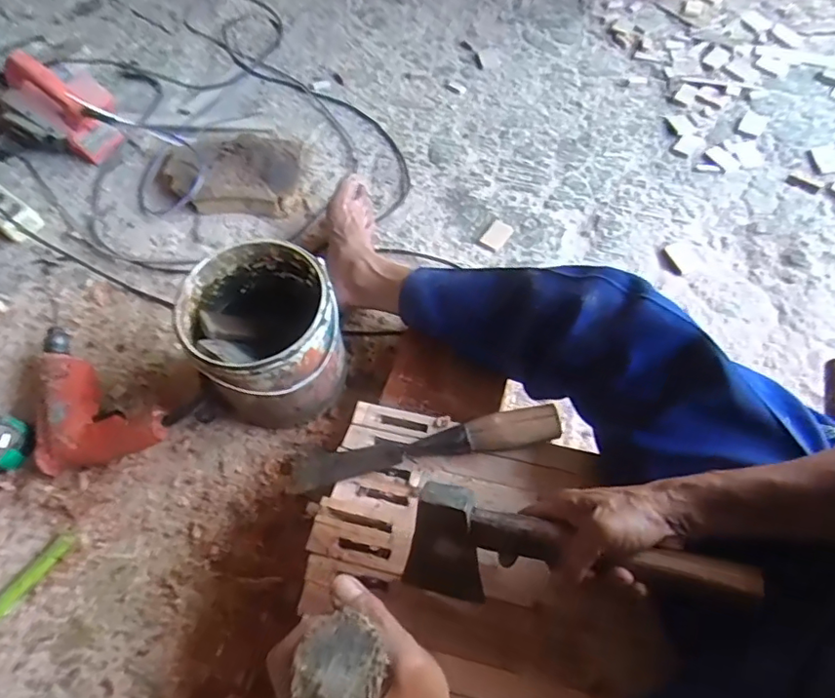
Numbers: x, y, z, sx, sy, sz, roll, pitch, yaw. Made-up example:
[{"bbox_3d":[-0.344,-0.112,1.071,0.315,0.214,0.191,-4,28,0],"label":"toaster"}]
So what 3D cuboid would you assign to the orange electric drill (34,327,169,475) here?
[{"bbox_3d":[-0.449,0.088,0.744,0.254,0.067,0.146,29,65,18],"label":"orange electric drill"}]

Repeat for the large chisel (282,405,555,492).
[{"bbox_3d":[0.004,0.103,0.595,0.283,0.047,0.037,-10,59,-3],"label":"large chisel"}]

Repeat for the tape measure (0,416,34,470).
[{"bbox_3d":[-0.546,0.125,0.742,0.058,0.033,0.066,-1,60,0],"label":"tape measure"}]

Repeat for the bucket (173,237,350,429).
[{"bbox_3d":[-0.197,-0.019,0.732,0.183,0.178,0.194,0,60,0],"label":"bucket"}]

